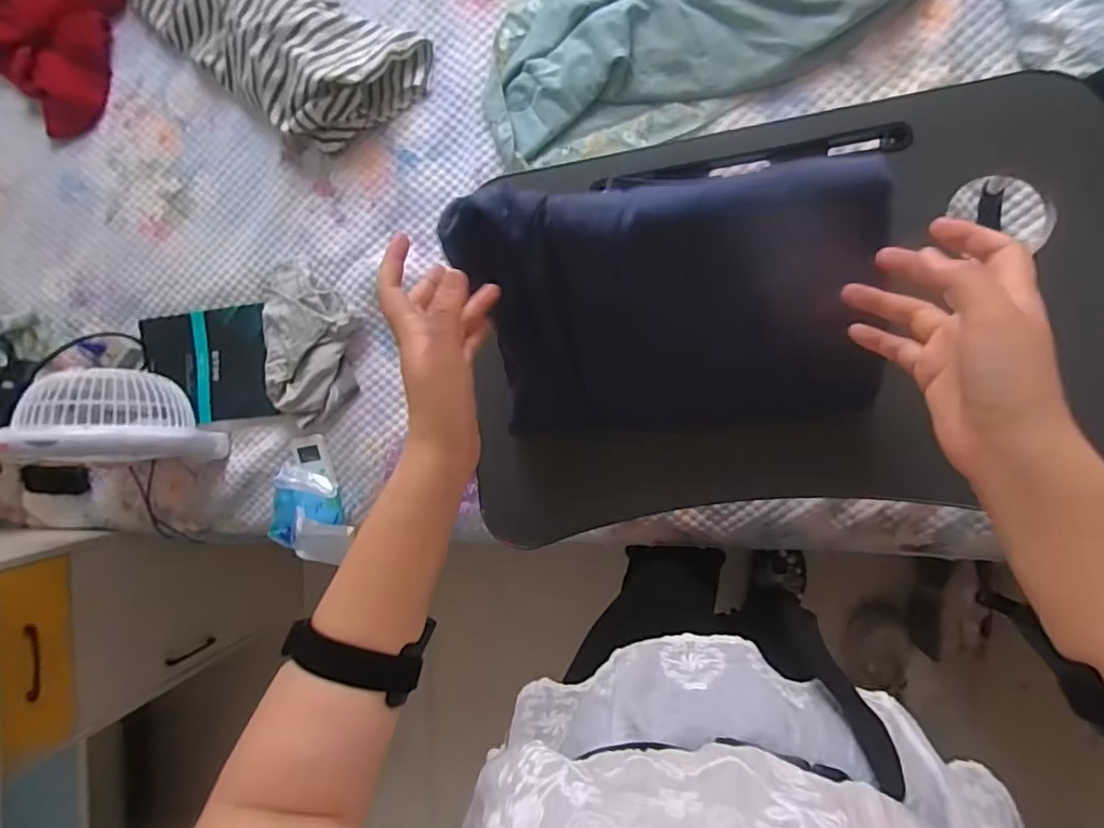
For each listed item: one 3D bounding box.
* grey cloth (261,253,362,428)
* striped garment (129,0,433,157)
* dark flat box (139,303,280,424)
[{"bbox_3d":[-0.395,-0.120,0.937,0.156,0.045,0.260,1,92,12],"label":"grey cloth"},{"bbox_3d":[-0.492,-0.652,0.912,0.600,0.083,0.235,37,99,8],"label":"striped garment"},{"bbox_3d":[-0.590,-0.085,1.001,0.263,0.034,0.195,-6,91,15],"label":"dark flat box"}]

